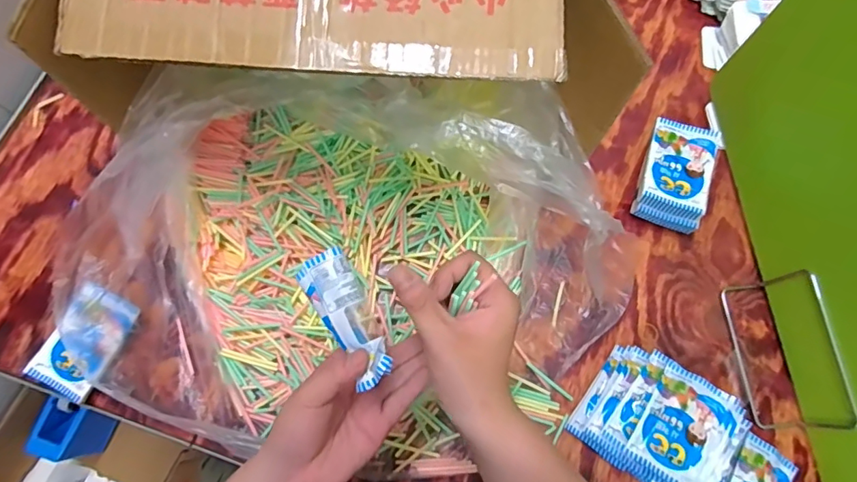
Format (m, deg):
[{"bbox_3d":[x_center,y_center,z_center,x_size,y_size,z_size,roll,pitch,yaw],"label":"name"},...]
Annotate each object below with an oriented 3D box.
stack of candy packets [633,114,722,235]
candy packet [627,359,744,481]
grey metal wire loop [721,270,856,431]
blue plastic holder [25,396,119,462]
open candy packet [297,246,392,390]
[{"bbox_3d":[0.274,-0.072,0.569,0.076,0.049,0.118,19,73,5],"label":"stack of candy packets"},{"bbox_3d":[0.245,0.178,0.477,0.079,0.025,0.098,33,71,11],"label":"candy packet"},{"bbox_3d":[0.350,0.109,0.494,0.055,0.082,0.148,-6,73,-2],"label":"grey metal wire loop"},{"bbox_3d":[-0.548,0.292,0.782,0.079,0.083,0.089,14,74,4],"label":"blue plastic holder"},{"bbox_3d":[-0.058,0.055,0.365,0.037,0.019,0.098,-30,83,-10],"label":"open candy packet"}]

